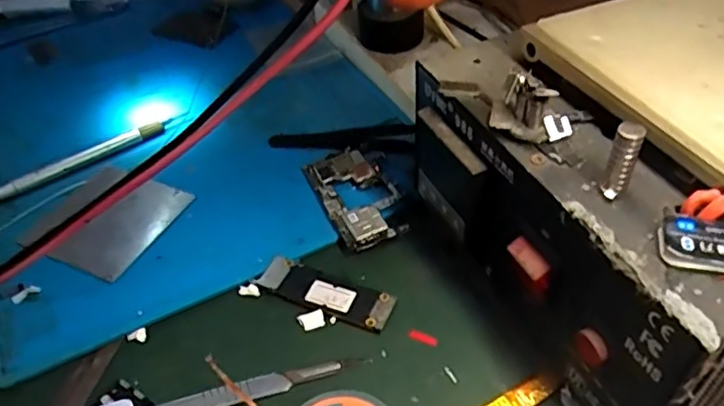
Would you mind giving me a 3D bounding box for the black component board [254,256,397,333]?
[{"bbox_3d":[-0.018,0.041,0.282,0.064,0.006,0.020,16,47,21],"label":"black component board"}]

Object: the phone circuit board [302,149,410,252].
[{"bbox_3d":[-0.003,-0.005,0.322,0.037,0.007,0.069,-20,45,-15],"label":"phone circuit board"}]

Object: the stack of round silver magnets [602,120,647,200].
[{"bbox_3d":[0.081,-0.013,0.189,0.008,0.026,0.006,19,49,24],"label":"stack of round silver magnets"}]

